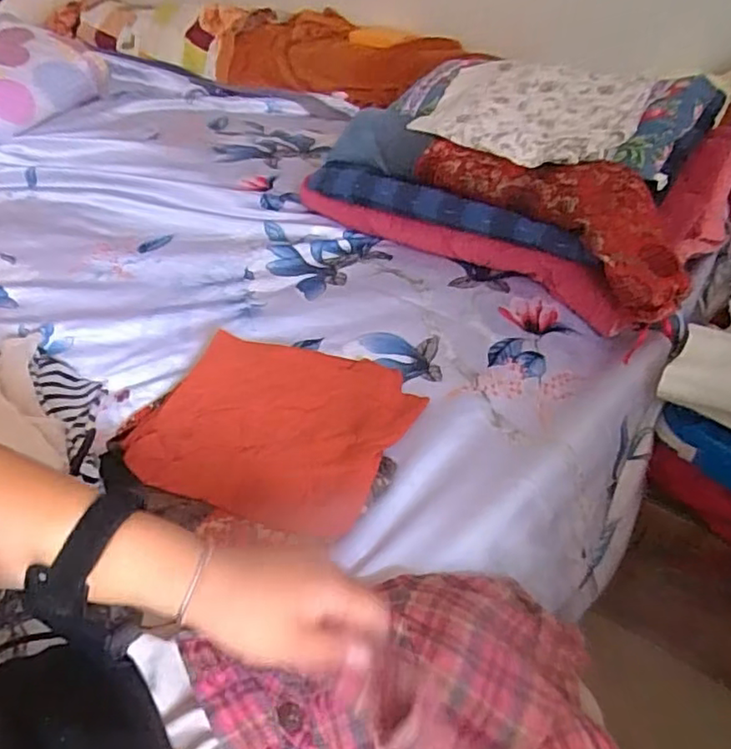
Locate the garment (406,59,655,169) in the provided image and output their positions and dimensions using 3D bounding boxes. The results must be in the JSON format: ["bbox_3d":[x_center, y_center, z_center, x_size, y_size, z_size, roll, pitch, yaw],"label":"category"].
[{"bbox_3d":[0.212,-0.353,0.816,0.280,0.049,0.197,23,50,26],"label":"garment"}]

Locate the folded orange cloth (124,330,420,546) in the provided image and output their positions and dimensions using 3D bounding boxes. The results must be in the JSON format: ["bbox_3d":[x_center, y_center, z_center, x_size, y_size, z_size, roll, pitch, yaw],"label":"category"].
[{"bbox_3d":[-0.099,0.046,0.642,0.265,0.027,0.217,13,47,18],"label":"folded orange cloth"}]

